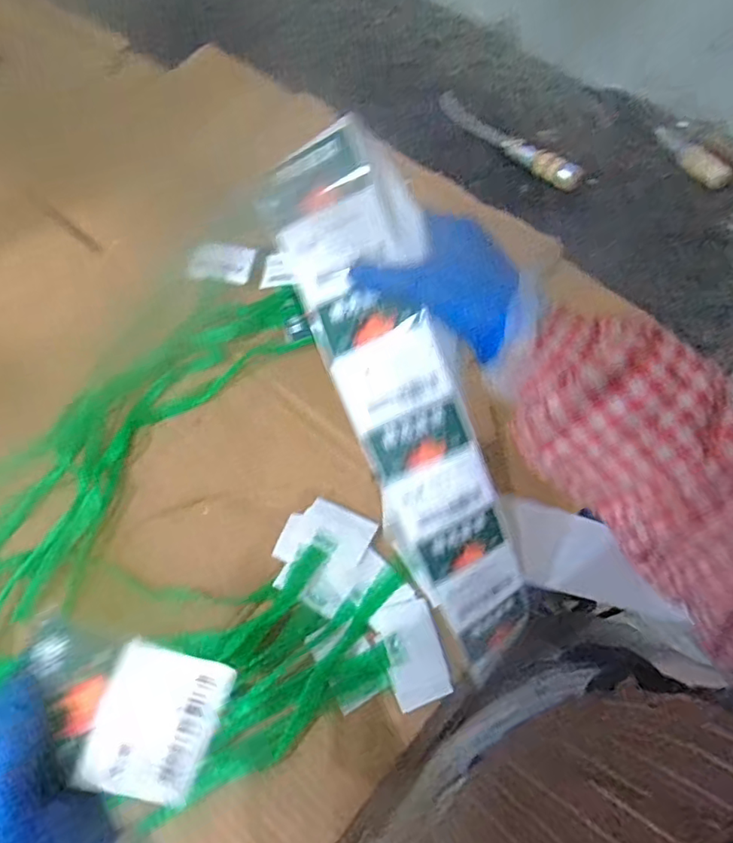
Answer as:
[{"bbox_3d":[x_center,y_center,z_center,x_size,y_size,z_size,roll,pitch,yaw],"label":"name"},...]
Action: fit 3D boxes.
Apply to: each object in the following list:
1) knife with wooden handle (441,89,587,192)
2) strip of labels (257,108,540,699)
[{"bbox_3d":[0.157,-0.320,0.653,0.027,0.030,0.205,-39,69,-14],"label":"knife with wooden handle"},{"bbox_3d":[0.034,0.007,0.364,0.075,0.037,0.360,-23,105,-7],"label":"strip of labels"}]

